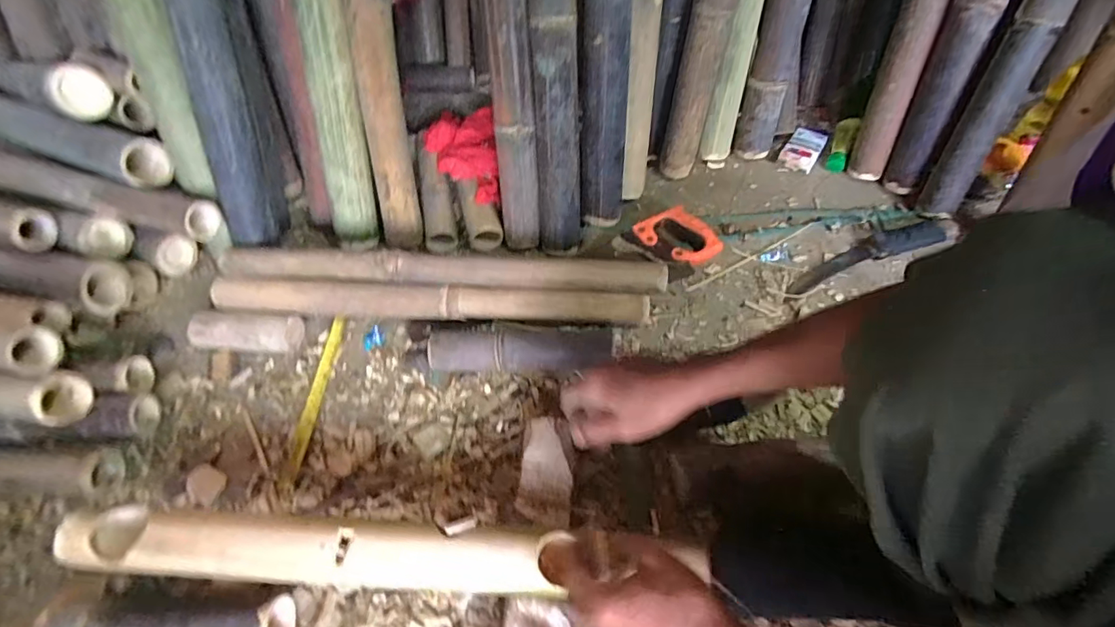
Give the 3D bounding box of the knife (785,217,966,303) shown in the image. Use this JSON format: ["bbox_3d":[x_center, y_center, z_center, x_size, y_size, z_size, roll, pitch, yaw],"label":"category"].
[{"bbox_3d":[0.488,-0.097,0.799,0.293,0.031,0.057,-16,56,-6],"label":"knife"}]

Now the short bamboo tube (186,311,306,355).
[{"bbox_3d":[-0.472,0.031,0.780,0.165,0.061,0.056,-2,56,4],"label":"short bamboo tube"}]

